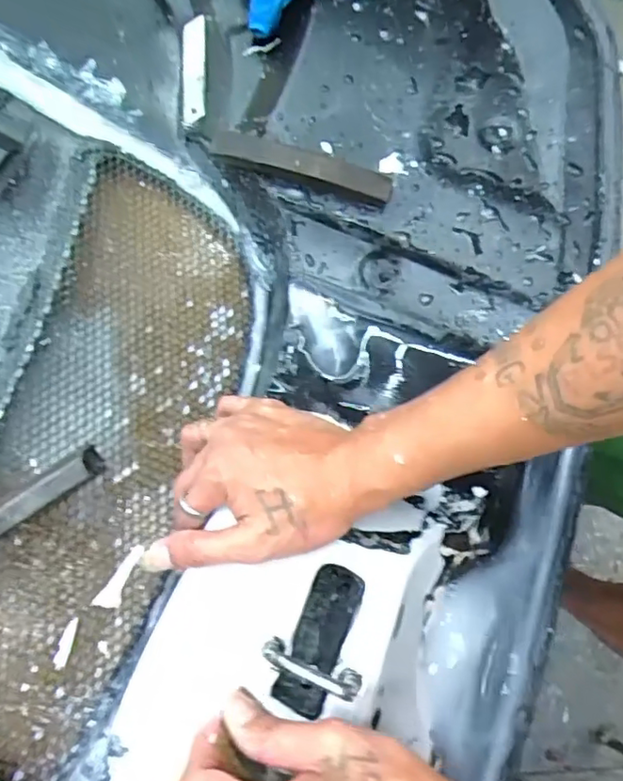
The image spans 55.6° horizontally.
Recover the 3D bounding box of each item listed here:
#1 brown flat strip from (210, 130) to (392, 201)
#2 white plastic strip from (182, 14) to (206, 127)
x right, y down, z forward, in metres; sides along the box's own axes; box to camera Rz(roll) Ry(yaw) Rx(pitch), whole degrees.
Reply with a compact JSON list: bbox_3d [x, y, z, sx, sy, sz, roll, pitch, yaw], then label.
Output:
[{"bbox_3d":[-0.009,-0.171,0.443,0.139,0.017,0.023,15,75,0],"label":"brown flat strip"},{"bbox_3d":[-0.101,-0.271,0.500,0.025,0.006,0.096,-7,79,24],"label":"white plastic strip"}]

